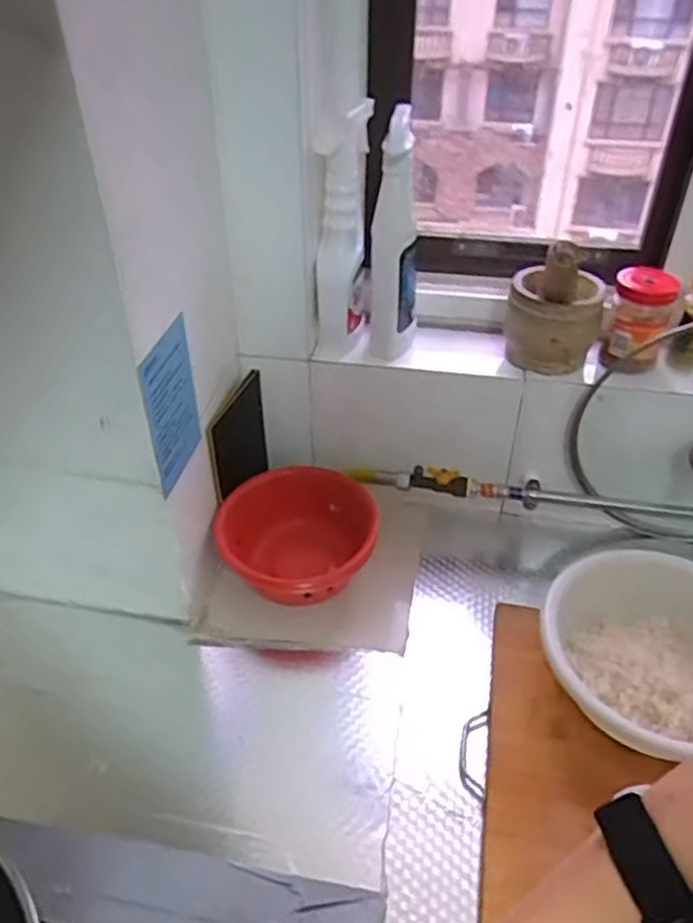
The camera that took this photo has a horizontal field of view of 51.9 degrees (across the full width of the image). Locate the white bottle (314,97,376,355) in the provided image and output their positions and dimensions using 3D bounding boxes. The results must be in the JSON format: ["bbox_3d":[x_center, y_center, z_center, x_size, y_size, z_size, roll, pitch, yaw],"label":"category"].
[{"bbox_3d":[-0.003,-0.248,0.799,0.058,0.257,0.082,4,39,4],"label":"white bottle"}]

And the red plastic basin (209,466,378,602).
[{"bbox_3d":[-0.061,0.100,0.849,0.177,0.095,0.166,0,39,0],"label":"red plastic basin"}]

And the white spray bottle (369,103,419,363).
[{"bbox_3d":[0.053,-0.234,0.783,0.051,0.266,0.062,2,39,2],"label":"white spray bottle"}]

